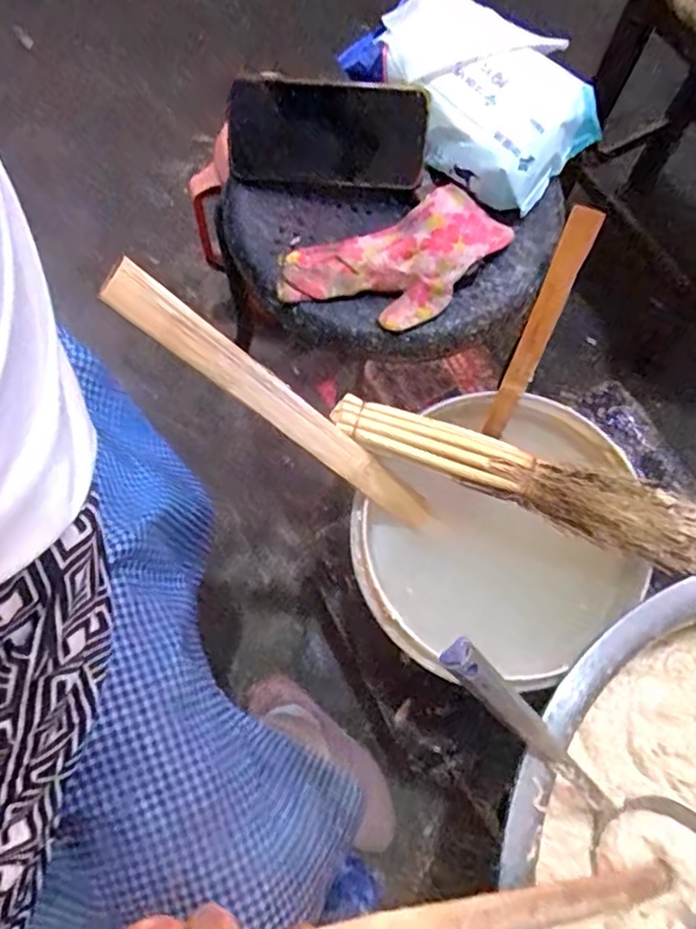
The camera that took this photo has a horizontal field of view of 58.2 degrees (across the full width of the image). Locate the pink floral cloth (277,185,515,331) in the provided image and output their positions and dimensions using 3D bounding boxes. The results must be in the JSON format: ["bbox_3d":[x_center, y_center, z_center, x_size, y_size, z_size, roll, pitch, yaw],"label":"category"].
[{"bbox_3d":[0.041,-0.162,0.507,0.184,0.015,0.102,-24,75,-8],"label":"pink floral cloth"}]

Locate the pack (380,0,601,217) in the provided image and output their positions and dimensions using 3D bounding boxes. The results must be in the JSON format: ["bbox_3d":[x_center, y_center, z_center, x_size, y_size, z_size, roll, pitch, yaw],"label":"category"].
[{"bbox_3d":[0.107,-0.318,0.533,0.127,0.057,0.205,-43,78,-12],"label":"pack"}]

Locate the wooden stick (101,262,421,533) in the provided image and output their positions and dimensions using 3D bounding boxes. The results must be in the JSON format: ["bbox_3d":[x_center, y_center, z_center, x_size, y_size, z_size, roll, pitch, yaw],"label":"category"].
[{"bbox_3d":[-0.035,-0.032,0.480,0.012,0.341,0.033,7,67,45],"label":"wooden stick"}]

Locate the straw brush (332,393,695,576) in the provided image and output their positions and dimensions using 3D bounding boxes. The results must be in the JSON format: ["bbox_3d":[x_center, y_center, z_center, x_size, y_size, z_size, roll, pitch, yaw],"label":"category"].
[{"bbox_3d":[0.158,0.019,0.517,0.350,0.034,0.052,18,74,5],"label":"straw brush"}]

